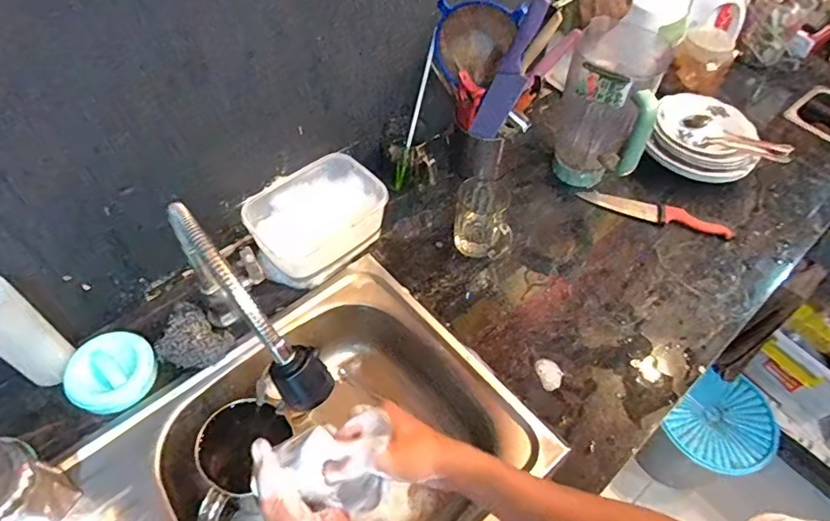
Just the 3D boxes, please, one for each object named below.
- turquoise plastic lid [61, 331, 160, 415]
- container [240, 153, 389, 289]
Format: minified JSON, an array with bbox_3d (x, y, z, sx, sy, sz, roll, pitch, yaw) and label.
[{"bbox_3d":[-0.391,0.144,0.675,0.101,0.037,0.101,2,54,-2],"label":"turquoise plastic lid"},{"bbox_3d":[-0.152,-0.065,0.810,0.201,0.083,0.136,-37,64,-26],"label":"container"}]

